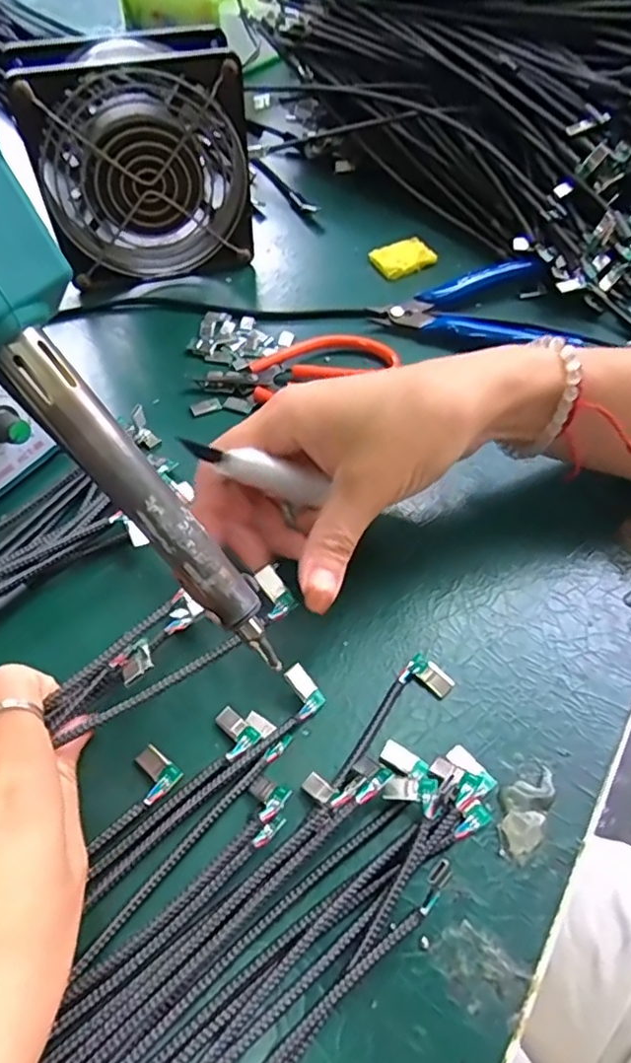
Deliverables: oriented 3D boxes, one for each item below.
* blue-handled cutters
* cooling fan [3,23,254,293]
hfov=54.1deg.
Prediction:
[{"bbox_3d":[0.100,-0.139,0.377,0.126,0.017,0.066,1,56,-2],"label":"blue-handled cutters"},{"bbox_3d":[-0.101,-0.215,0.364,0.116,0.118,0.048,-11,57,-10],"label":"cooling fan"}]

